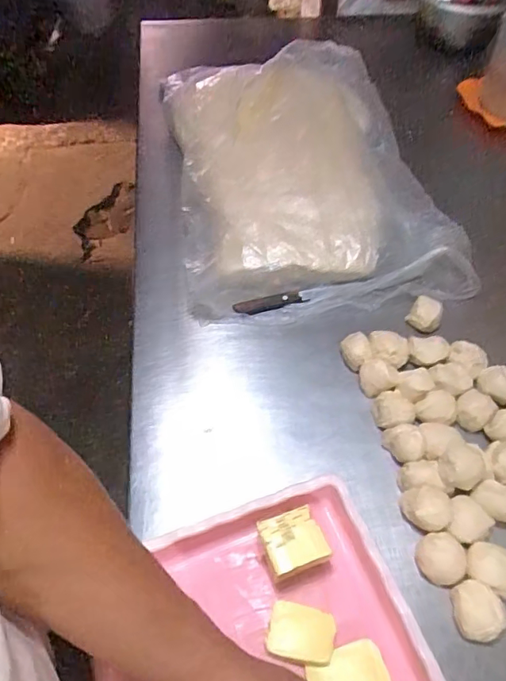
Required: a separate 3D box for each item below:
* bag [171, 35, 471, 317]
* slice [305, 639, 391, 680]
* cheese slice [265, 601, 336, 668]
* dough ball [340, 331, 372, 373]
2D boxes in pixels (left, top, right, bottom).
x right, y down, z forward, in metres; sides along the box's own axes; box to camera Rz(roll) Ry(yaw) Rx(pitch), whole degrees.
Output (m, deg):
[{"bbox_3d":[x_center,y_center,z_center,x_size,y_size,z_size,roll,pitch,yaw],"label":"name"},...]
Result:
[{"bbox_3d":[0.067,-0.295,0.831,0.395,0.089,0.606,-8,55,-6],"label":"bag"},{"bbox_3d":[0.086,0.298,0.443,0.068,0.013,0.048,-15,56,-11],"label":"slice"},{"bbox_3d":[0.044,0.271,0.465,0.060,0.008,0.044,4,51,22],"label":"cheese slice"},{"bbox_3d":[0.129,0.014,0.638,0.038,0.033,0.046,18,56,12],"label":"dough ball"}]

